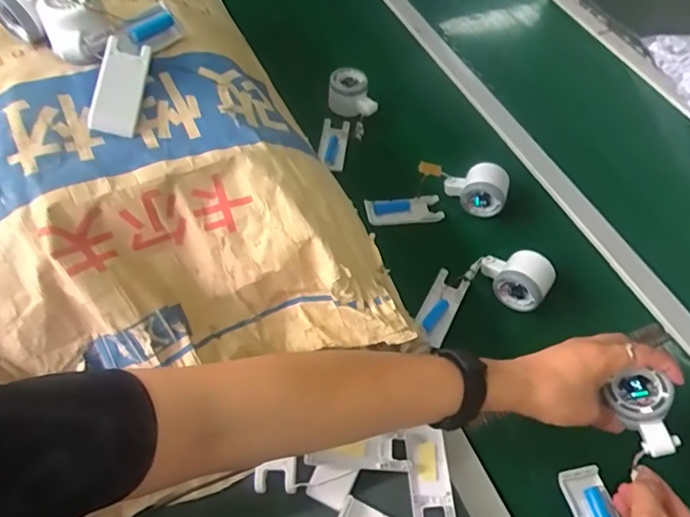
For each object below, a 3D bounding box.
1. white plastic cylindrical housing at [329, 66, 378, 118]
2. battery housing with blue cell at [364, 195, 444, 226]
[{"bbox_3d":[0.014,-0.259,0.819,0.075,0.047,0.053,9,55,1],"label":"white plastic cylindrical housing"},{"bbox_3d":[0.080,-0.066,0.718,0.103,0.013,0.043,-2,55,-7],"label":"battery housing with blue cell"}]

